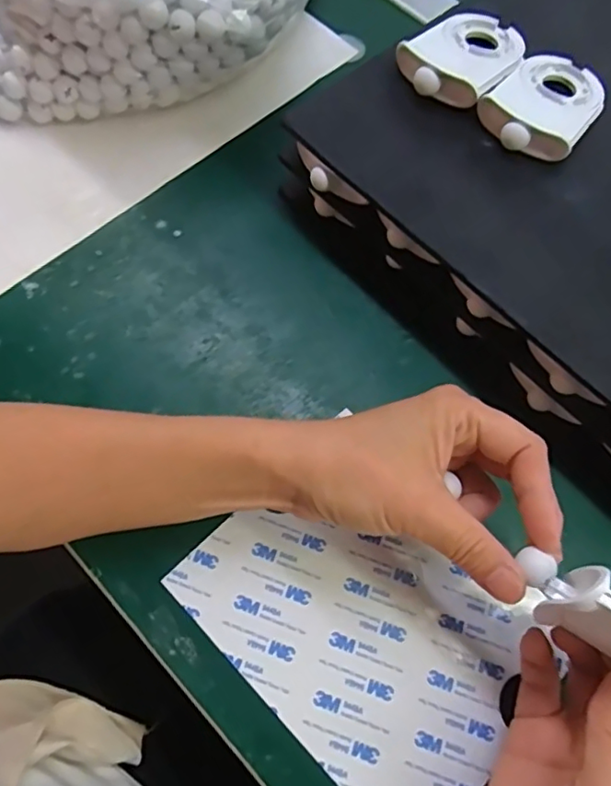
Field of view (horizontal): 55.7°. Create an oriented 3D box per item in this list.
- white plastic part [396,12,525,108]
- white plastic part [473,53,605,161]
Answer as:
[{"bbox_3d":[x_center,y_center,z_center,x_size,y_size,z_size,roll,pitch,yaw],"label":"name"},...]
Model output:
[{"bbox_3d":[0.098,-0.209,0.354,0.058,0.015,0.085,39,71,12],"label":"white plastic part"},{"bbox_3d":[0.144,-0.174,0.343,0.057,0.017,0.088,40,71,12],"label":"white plastic part"}]

